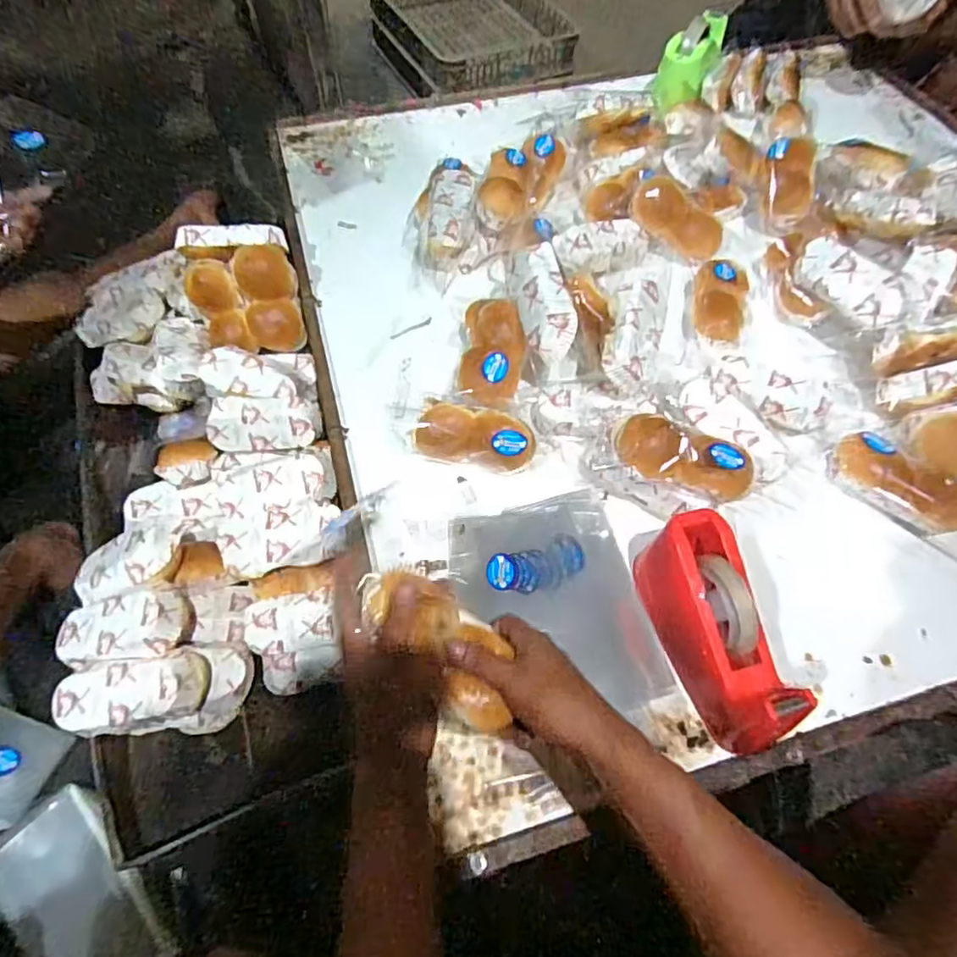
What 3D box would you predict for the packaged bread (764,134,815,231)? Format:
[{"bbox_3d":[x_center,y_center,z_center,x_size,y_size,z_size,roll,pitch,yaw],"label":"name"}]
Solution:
[{"bbox_3d":[0.469,-0.450,0.910,0.060,0.047,0.155,3,87,2],"label":"packaged bread"}]

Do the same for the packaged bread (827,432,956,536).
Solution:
[{"bbox_3d":[0.469,0.006,0.671,0.151,0.049,0.070,39,65,21],"label":"packaged bread"}]

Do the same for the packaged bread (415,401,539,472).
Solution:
[{"bbox_3d":[-0.004,-0.048,0.687,0.137,0.057,0.054,9,58,5],"label":"packaged bread"}]

